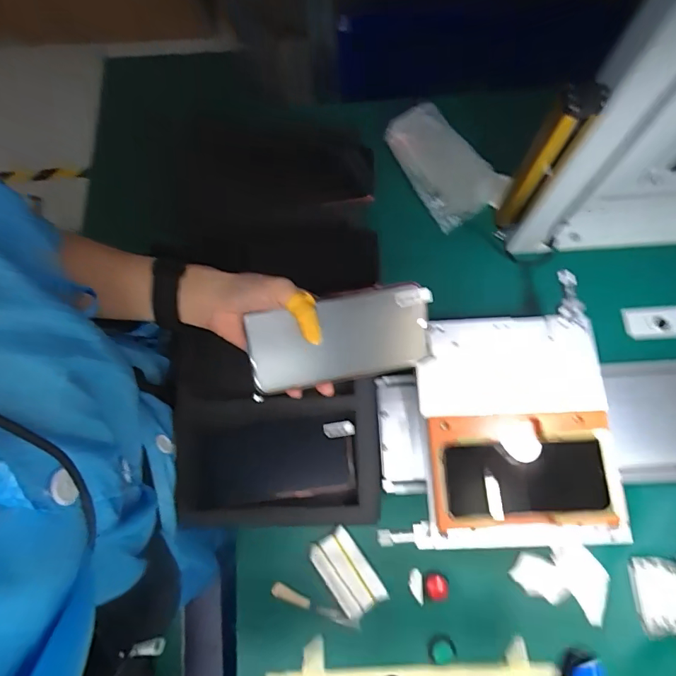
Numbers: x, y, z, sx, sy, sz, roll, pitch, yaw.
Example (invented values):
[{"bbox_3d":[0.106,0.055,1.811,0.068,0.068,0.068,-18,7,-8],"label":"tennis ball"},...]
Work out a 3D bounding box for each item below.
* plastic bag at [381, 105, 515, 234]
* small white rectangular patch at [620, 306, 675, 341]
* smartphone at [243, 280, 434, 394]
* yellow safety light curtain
[{"bbox_3d":[0.162,-0.267,0.697,0.119,0.060,0.188,-30,79,-5],"label":"plastic bag"},{"bbox_3d":[0.440,-0.020,0.636,0.086,0.009,0.045,-2,78,1],"label":"small white rectangular patch"},{"bbox_3d":[0.003,0.000,0.410,0.161,0.009,0.076,-10,101,-3],"label":"smartphone"},{"bbox_3d":[0.201,-0.166,0.473,0.042,0.234,0.037,35,81,8],"label":"yellow safety light curtain"}]

